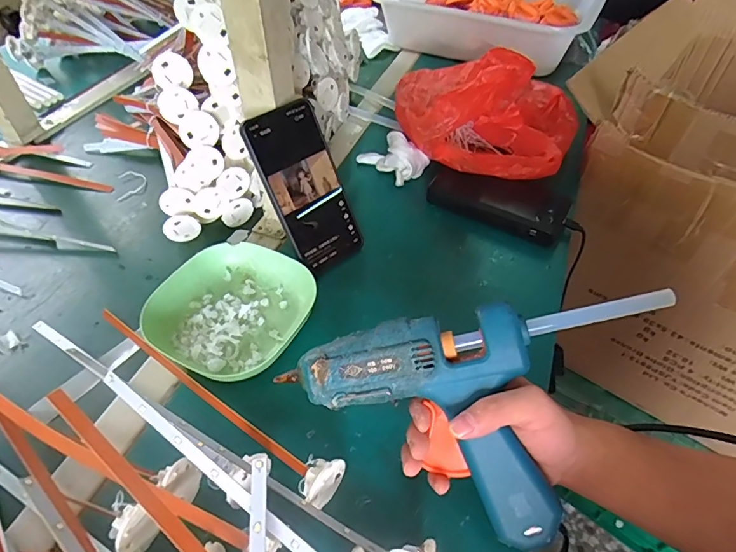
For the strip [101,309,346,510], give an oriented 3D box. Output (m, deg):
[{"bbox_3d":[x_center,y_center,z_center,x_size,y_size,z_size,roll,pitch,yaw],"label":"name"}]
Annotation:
[{"bbox_3d":[-0.135,0.097,0.371,0.265,0.034,0.032,26,54,23],"label":"strip"}]

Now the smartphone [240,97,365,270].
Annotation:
[{"bbox_3d":[-0.058,-0.087,0.456,0.079,0.160,0.005,-35,27,-25],"label":"smartphone"}]

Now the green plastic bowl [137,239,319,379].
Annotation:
[{"bbox_3d":[-0.130,0.031,0.433,0.132,0.029,0.135,21,52,19],"label":"green plastic bowl"}]

